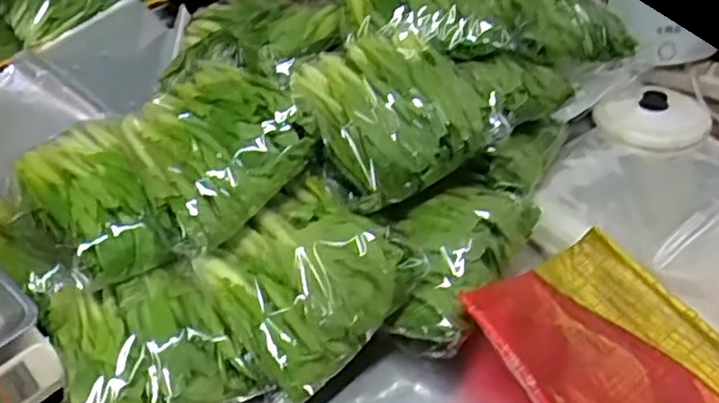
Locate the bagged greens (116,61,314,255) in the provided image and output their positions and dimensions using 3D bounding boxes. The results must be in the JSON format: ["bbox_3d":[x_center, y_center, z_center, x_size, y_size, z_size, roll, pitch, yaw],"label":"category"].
[{"bbox_3d":[-0.152,-0.066,0.736,0.167,0.075,0.197,-28,52,-25],"label":"bagged greens"}]

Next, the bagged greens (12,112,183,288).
[{"bbox_3d":[-0.275,-0.003,0.733,0.111,0.056,0.201,-22,50,-21],"label":"bagged greens"}]

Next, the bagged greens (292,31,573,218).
[{"bbox_3d":[0.085,-0.131,0.820,0.330,0.085,0.182,-30,53,-27],"label":"bagged greens"}]

